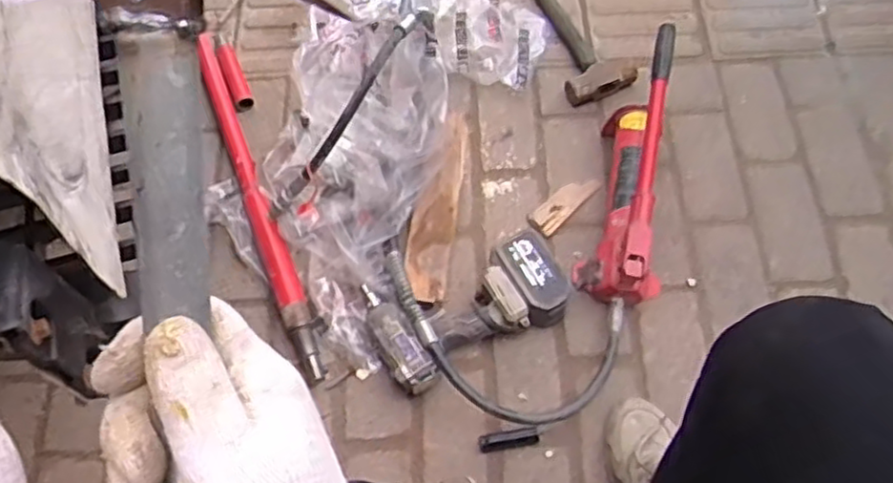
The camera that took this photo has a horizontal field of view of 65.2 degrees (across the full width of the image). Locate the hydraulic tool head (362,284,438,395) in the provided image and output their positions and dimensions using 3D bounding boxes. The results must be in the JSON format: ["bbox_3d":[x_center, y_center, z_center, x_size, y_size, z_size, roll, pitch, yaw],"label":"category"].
[{"bbox_3d":[-0.072,0.124,0.921,0.052,0.052,0.165,-28,68,-11],"label":"hydraulic tool head"}]

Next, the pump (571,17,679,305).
[{"bbox_3d":[0.272,-0.098,0.980,0.115,0.158,0.380,14,67,8],"label":"pump"}]

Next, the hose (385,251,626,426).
[{"bbox_3d":[0.061,0.126,0.918,0.336,0.053,0.209,12,65,5],"label":"hose"}]

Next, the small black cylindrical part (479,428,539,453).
[{"bbox_3d":[0.080,0.254,0.894,0.076,0.015,0.021,-9,65,-4],"label":"small black cylindrical part"}]

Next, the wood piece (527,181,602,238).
[{"bbox_3d":[0.172,-0.059,1.031,0.045,0.020,0.128,42,71,18],"label":"wood piece"}]

